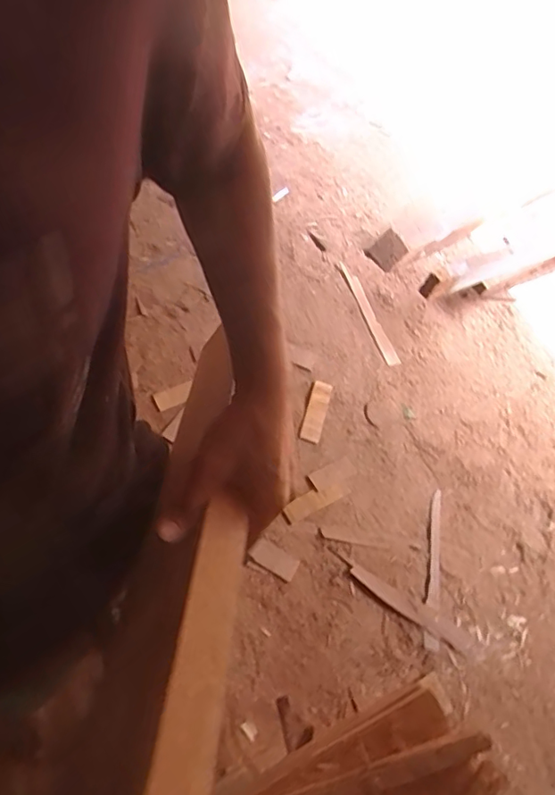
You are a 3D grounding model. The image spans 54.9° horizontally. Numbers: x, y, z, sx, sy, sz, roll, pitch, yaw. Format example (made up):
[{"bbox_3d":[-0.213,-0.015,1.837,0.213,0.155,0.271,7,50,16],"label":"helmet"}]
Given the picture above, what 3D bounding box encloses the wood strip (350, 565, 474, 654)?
[{"bbox_3d":[0.327,0.520,1.316,0.326,0.013,0.046,32,63,9],"label":"wood strip"}]

